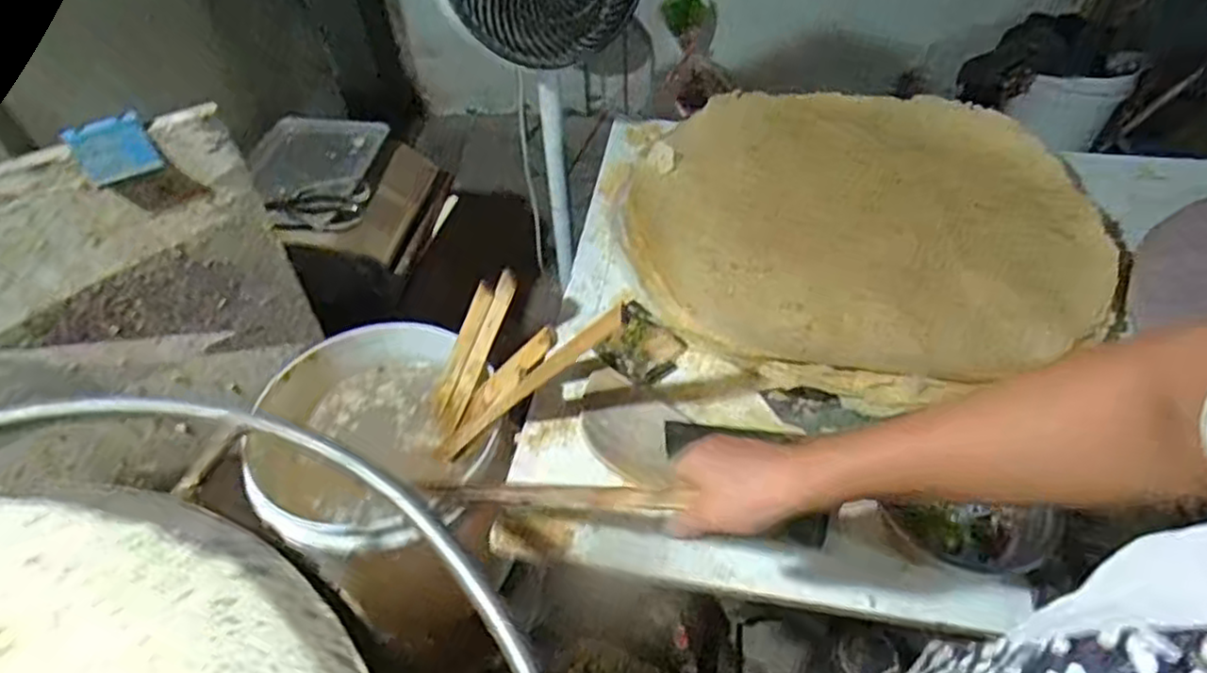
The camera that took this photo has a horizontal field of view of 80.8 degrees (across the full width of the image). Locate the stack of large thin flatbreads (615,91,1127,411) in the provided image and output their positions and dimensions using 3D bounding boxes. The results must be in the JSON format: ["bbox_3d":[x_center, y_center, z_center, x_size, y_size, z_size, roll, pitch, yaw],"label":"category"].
[{"bbox_3d":[0.338,-0.172,0.973,0.628,0.053,0.586,-25,50,-17],"label":"stack of large thin flatbreads"}]

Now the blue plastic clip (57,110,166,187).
[{"bbox_3d":[-0.492,-0.188,0.715,0.068,0.059,0.016,-27,51,-19],"label":"blue plastic clip"}]

